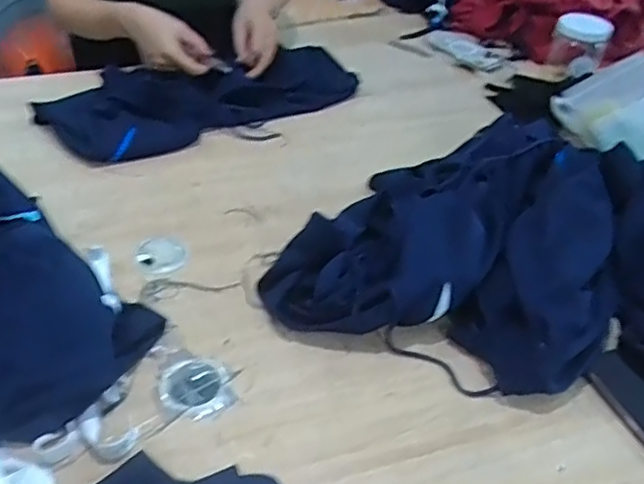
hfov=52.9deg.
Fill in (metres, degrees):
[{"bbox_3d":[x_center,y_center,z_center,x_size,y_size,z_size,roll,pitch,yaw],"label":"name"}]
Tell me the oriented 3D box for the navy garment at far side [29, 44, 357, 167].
[{"bbox_3d":[-0.158,-0.236,1.005,0.507,0.065,0.210,-22,48,-27],"label":"navy garment at far side"}]

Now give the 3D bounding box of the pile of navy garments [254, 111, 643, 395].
[{"bbox_3d":[0.226,-0.002,0.749,0.570,0.106,0.369,3,42,-2],"label":"pile of navy garments"}]

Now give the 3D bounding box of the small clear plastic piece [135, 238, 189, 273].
[{"bbox_3d":[-0.188,0.014,0.759,0.057,0.016,0.049,-7,43,-13],"label":"small clear plastic piece"}]

